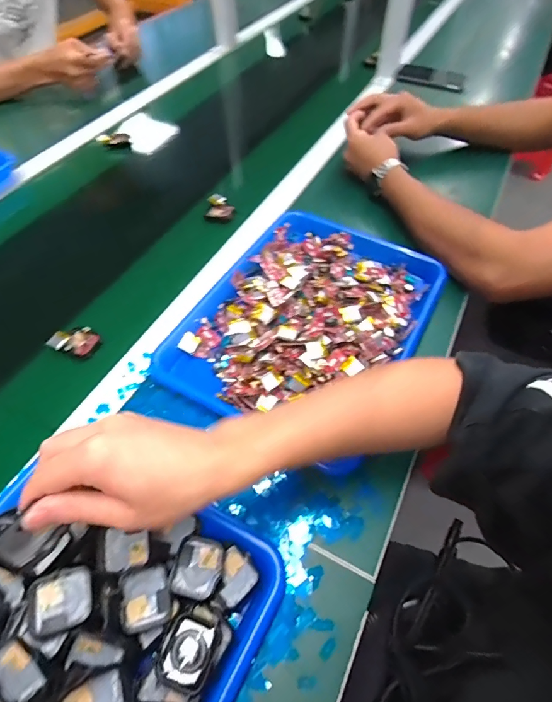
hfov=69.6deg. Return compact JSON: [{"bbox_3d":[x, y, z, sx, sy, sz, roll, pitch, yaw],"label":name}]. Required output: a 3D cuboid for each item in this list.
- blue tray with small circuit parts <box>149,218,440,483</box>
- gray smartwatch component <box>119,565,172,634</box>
[{"bbox_3d":[0.042,-0.049,0.475,0.242,0.043,0.317,27,59,17],"label":"blue tray with small circuit parts"},{"bbox_3d":[-0.102,0.193,0.311,0.036,0.010,0.041,-12,56,-9],"label":"gray smartwatch component"}]

